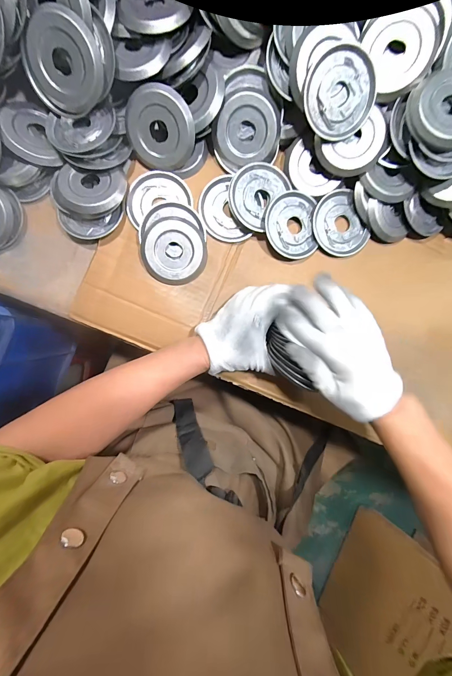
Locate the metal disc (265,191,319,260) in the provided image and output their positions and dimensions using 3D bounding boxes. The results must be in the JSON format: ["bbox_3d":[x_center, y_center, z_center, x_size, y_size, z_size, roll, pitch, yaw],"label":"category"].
[{"bbox_3d":[0.087,-0.152,0.380,0.071,0.018,0.086,-7,92,-3],"label":"metal disc"}]

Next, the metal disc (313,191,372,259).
[{"bbox_3d":[0.155,-0.154,0.387,0.071,0.007,0.083,-31,93,-2],"label":"metal disc"}]

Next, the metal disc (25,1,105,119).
[{"bbox_3d":[-0.182,-0.307,0.323,0.088,0.015,0.081,8,133,9],"label":"metal disc"}]

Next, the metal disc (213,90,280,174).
[{"bbox_3d":[0.025,-0.261,0.360,0.082,0.017,0.078,0,121,0],"label":"metal disc"}]

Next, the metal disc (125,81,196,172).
[{"bbox_3d":[-0.080,-0.253,0.348,0.083,0.011,0.084,5,130,6],"label":"metal disc"}]

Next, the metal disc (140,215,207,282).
[{"bbox_3d":[-0.070,-0.117,0.379,0.081,0.012,0.083,-1,99,-4],"label":"metal disc"}]

